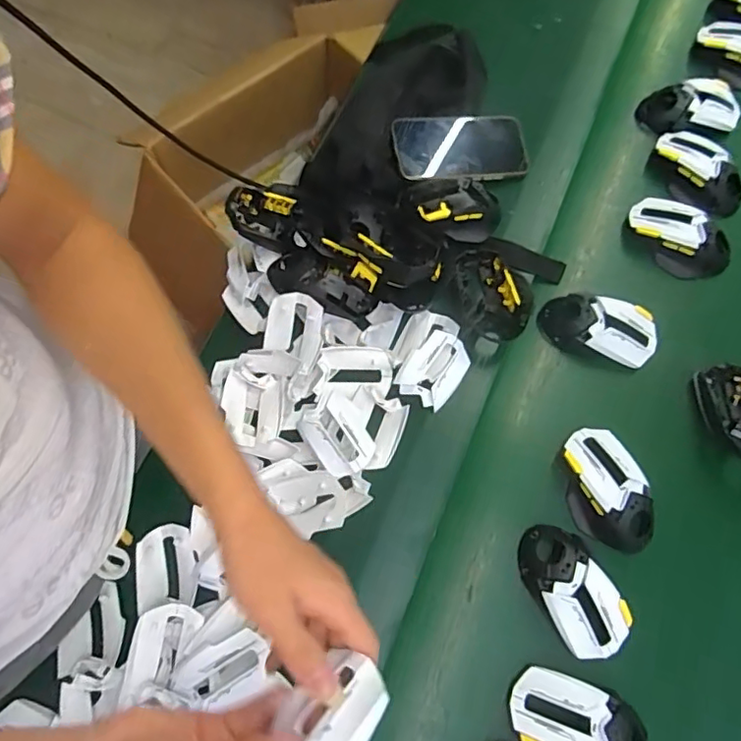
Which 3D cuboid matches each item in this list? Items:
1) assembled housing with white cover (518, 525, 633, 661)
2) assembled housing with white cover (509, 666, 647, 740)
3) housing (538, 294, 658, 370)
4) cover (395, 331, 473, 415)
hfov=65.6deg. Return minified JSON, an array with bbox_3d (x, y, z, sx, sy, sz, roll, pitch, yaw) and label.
[{"bbox_3d":[0.187,0.203,0.530,0.063,0.038,0.119,-26,74,-10],"label":"assembled housing with white cover"},{"bbox_3d":[0.180,0.305,0.495,0.117,0.035,0.067,16,72,4],"label":"assembled housing with white cover"},{"bbox_3d":[0.245,-0.044,0.618,0.119,0.037,0.058,16,72,4],"label":"housing"},{"bbox_3d":[0.067,-0.002,0.600,0.056,0.027,0.079,33,74,9],"label":"cover"}]

